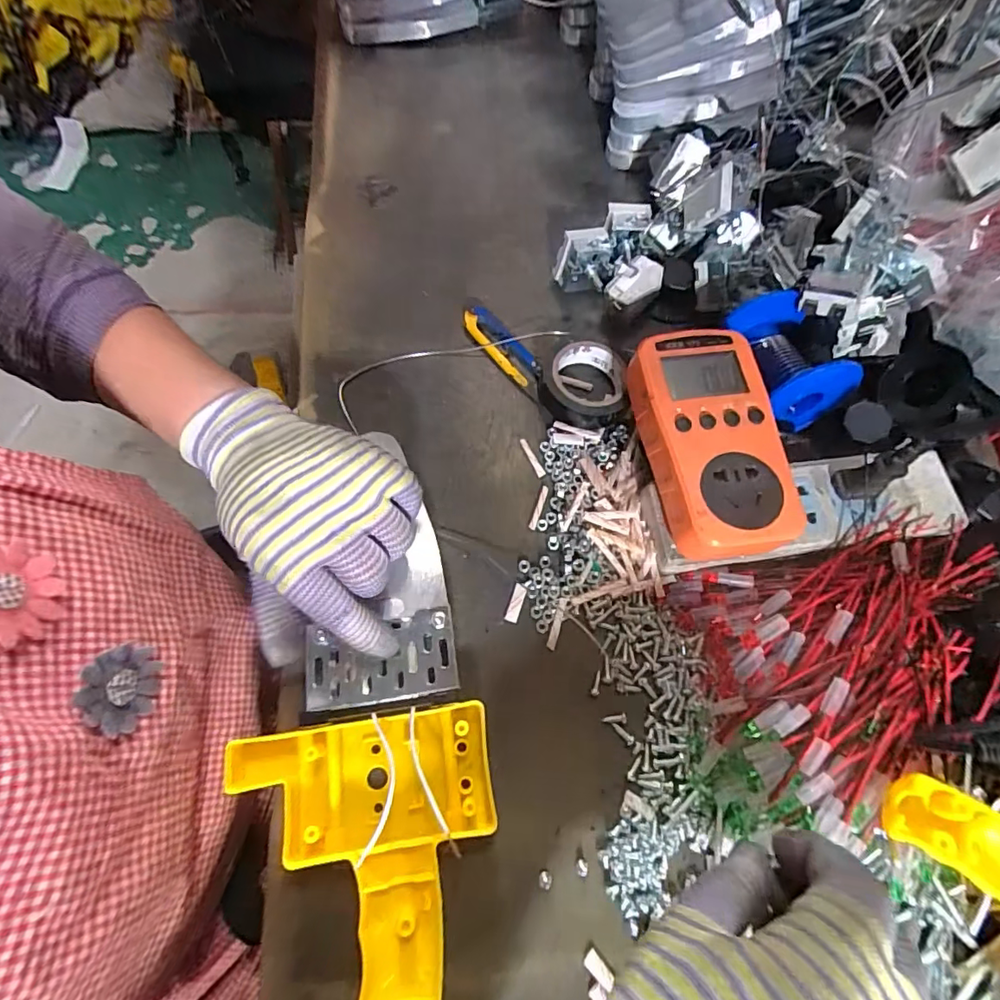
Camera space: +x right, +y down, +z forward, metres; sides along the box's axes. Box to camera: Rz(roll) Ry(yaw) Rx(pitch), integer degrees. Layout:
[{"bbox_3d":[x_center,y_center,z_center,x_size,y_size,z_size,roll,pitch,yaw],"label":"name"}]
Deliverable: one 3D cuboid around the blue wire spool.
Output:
[{"bbox_3d":[0.176,-0.087,0.318,0.059,0.051,0.071,-8,70,-4],"label":"blue wire spool"}]

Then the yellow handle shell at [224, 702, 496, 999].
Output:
[{"bbox_3d":[-0.063,0.187,0.247,0.126,0.034,0.152,-7,71,-5],"label":"yellow handle shell"}]

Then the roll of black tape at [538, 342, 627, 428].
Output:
[{"bbox_3d":[0.056,-0.078,0.345,0.055,0.019,0.054,1,71,-2],"label":"roll of black tape"}]

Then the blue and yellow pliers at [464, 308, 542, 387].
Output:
[{"bbox_3d":[0.002,-0.109,0.357,0.023,0.014,0.063,-39,76,-14],"label":"blue and yellow pliers"}]

